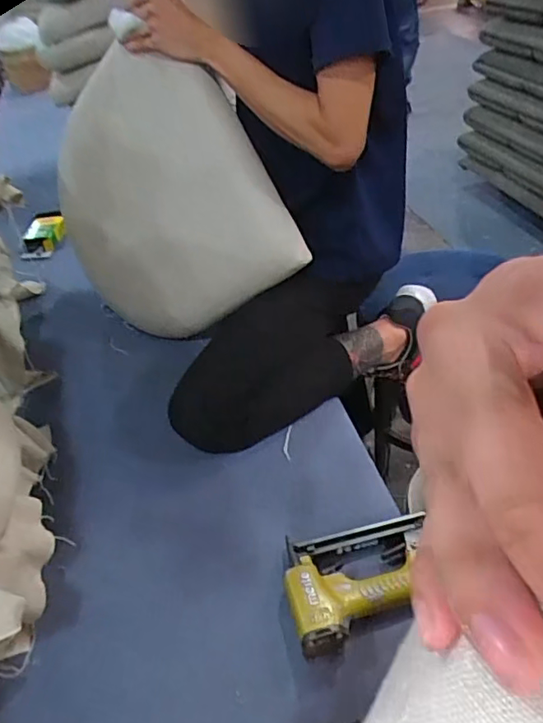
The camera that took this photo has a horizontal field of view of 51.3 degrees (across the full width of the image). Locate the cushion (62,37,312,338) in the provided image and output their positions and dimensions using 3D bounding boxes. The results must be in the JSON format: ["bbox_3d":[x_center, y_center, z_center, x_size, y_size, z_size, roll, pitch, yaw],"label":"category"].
[{"bbox_3d":[-0.200,-0.256,0.969,0.438,0.415,0.096,-24,9,47],"label":"cushion"}]

